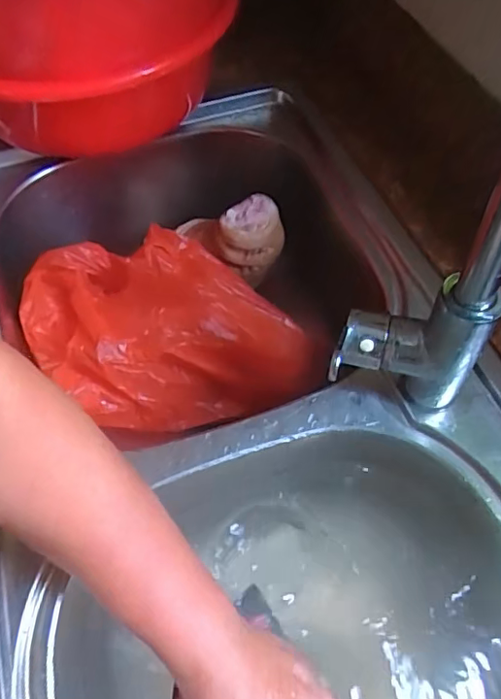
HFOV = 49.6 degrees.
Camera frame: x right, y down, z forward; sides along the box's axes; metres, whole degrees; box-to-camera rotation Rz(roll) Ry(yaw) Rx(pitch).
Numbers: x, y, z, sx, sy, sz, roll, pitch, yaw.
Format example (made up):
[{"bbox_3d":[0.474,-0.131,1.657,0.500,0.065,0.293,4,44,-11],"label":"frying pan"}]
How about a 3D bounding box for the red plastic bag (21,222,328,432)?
[{"bbox_3d":[-0.081,-0.026,0.556,0.251,0.102,0.174,-9,57,-4],"label":"red plastic bag"}]

